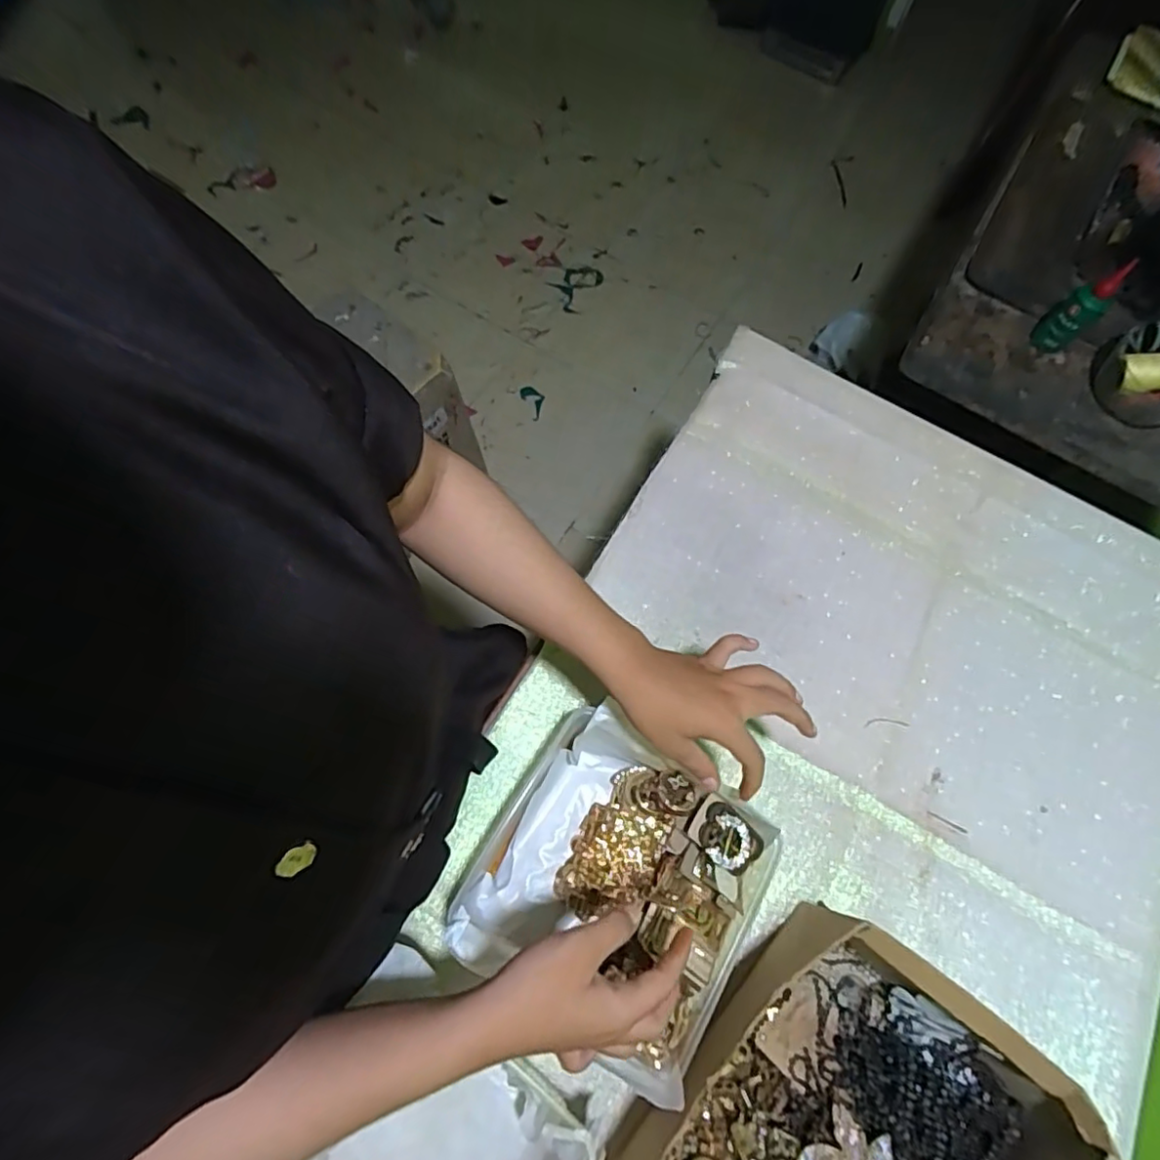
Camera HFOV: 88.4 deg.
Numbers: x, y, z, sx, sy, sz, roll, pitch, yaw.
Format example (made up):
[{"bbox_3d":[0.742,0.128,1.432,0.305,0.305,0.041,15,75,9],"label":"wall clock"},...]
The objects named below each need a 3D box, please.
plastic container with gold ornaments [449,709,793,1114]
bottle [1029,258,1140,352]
[{"bbox_3d":[0.027,0.233,0.468,0.196,0.085,0.194,31,69,10],"label":"plastic container with gold ornaments"},{"bbox_3d":[0.596,-0.322,0.715,0.049,0.123,0.046,-40,75,-17],"label":"bottle"}]

